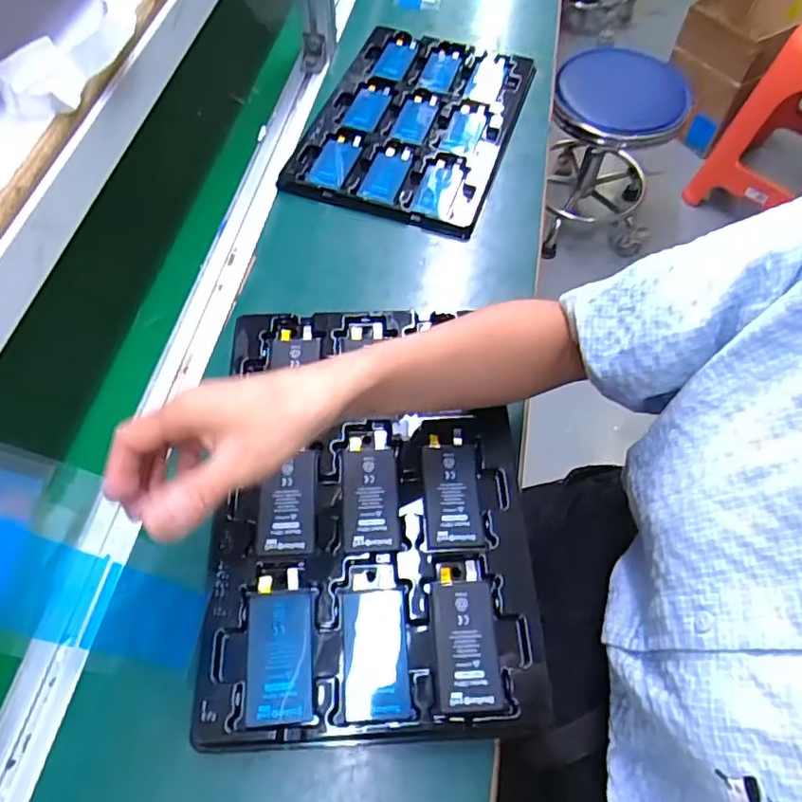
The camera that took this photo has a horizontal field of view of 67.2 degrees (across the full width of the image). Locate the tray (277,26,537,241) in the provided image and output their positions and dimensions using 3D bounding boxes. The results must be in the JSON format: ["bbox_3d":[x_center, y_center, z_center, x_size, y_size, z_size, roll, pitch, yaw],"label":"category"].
[{"bbox_3d":[0.019,-0.343,0.746,0.226,0.025,0.336,17,61,9],"label":"tray"}]

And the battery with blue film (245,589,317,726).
[{"bbox_3d":[-0.081,0.170,0.406,0.046,0.004,0.083,-3,60,-3],"label":"battery with blue film"}]

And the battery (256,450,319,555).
[{"bbox_3d":[-0.086,0.077,0.456,0.043,0.008,0.077,0,60,-2],"label":"battery"}]

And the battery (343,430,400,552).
[{"bbox_3d":[-0.023,0.067,0.465,0.041,0.004,0.096,-3,60,-3],"label":"battery"}]

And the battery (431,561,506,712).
[{"bbox_3d":[0.045,0.162,0.417,0.043,0.004,0.093,-1,60,-2],"label":"battery"}]

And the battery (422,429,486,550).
[{"bbox_3d":[0.040,0.069,0.469,0.043,0.005,0.095,0,60,-1],"label":"battery"}]

